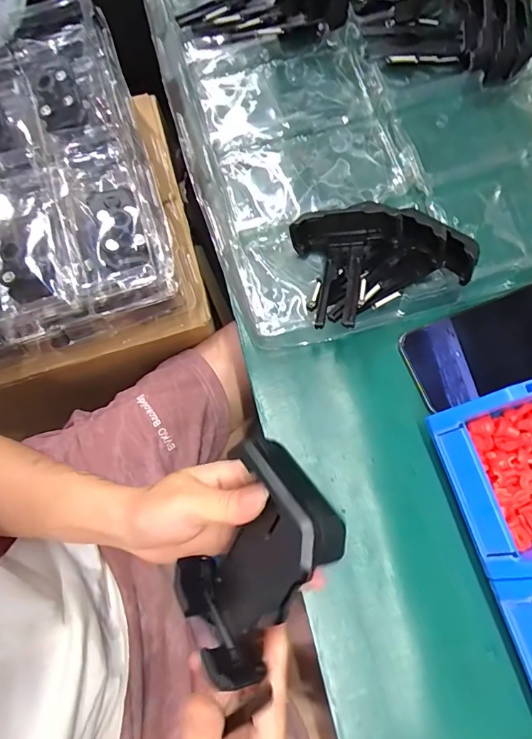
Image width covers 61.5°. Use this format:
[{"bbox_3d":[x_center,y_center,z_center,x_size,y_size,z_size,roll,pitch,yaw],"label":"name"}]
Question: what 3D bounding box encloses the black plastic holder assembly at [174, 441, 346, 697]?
[{"bbox_3d":[-0.017,0.124,0.278,0.086,0.147,0.069,37,39,9],"label":"black plastic holder assembly"}]

